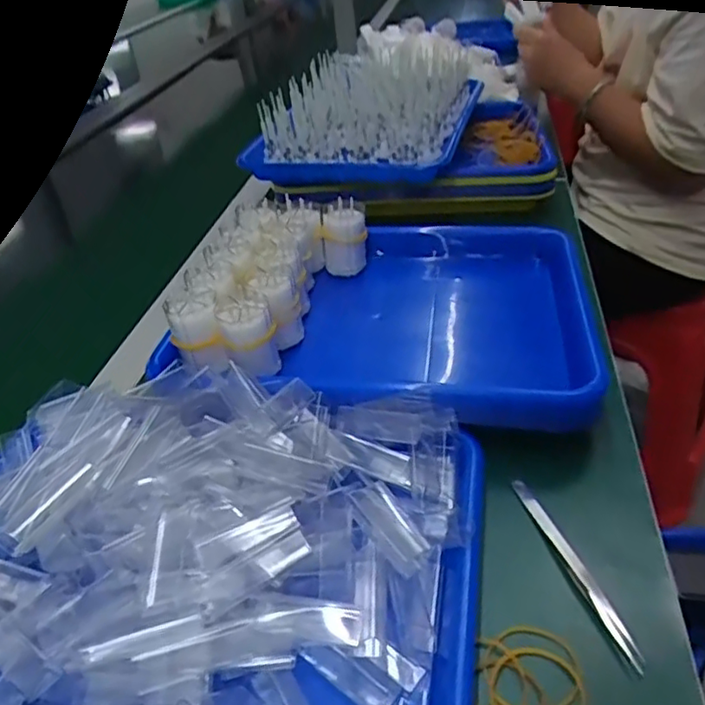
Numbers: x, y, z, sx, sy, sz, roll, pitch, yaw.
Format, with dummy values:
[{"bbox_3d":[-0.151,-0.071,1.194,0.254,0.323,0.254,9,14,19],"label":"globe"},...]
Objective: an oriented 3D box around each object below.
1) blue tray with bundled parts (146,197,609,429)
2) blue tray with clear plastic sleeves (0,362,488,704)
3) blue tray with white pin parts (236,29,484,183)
[{"bbox_3d":[0.030,-0.049,0.520,0.323,0.090,0.258,2,37,12],"label":"blue tray with bundled parts"},{"bbox_3d":[-0.097,0.109,0.356,0.332,0.075,0.246,3,37,12],"label":"blue tray with clear plastic sleeves"},{"bbox_3d":[0.049,-0.358,0.871,0.234,0.074,0.440,8,39,19],"label":"blue tray with white pin parts"}]

